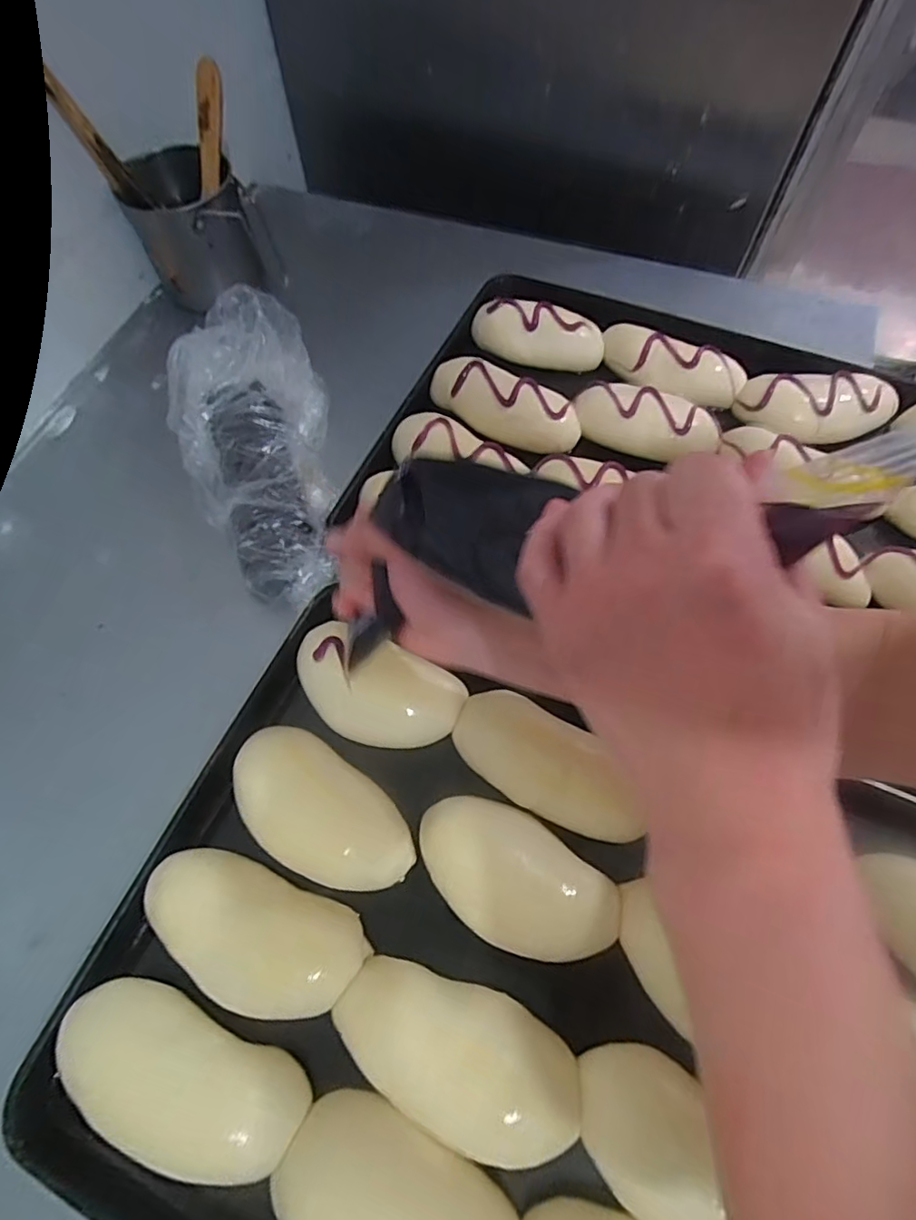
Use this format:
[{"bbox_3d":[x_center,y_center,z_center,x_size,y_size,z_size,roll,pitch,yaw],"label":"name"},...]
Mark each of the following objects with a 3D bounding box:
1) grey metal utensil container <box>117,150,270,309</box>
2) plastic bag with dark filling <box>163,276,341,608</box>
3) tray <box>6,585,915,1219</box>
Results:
[{"bbox_3d":[-0.294,-0.423,0.649,0.121,0.123,0.110,-24,66,-10],"label":"grey metal utensil container"},{"bbox_3d":[-0.182,-0.144,0.510,0.135,0.095,0.292,-15,65,-6],"label":"plastic bag with dark filling"},{"bbox_3d":[0.076,0.239,0.348,0.590,0.042,0.400,20,66,11],"label":"tray"}]

